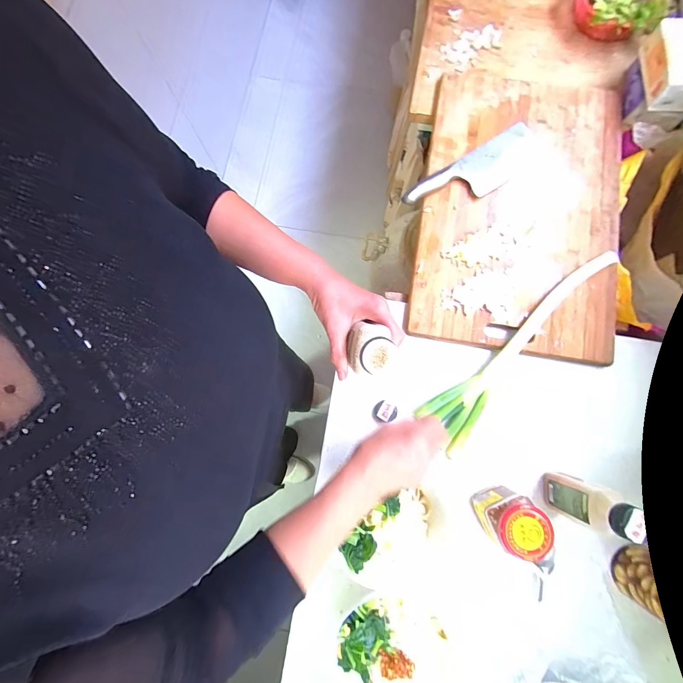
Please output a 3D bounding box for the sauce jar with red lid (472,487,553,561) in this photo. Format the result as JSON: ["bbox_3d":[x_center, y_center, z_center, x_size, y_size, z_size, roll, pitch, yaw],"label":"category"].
[{"bbox_3d":[0.252,0.267,0.488,0.074,0.102,0.072,-31,80,-5],"label":"sauce jar with red lid"}]

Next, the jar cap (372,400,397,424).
[{"bbox_3d":[0.074,0.124,0.571,0.041,0.028,0.036,-15,79,-1],"label":"jar cap"}]

